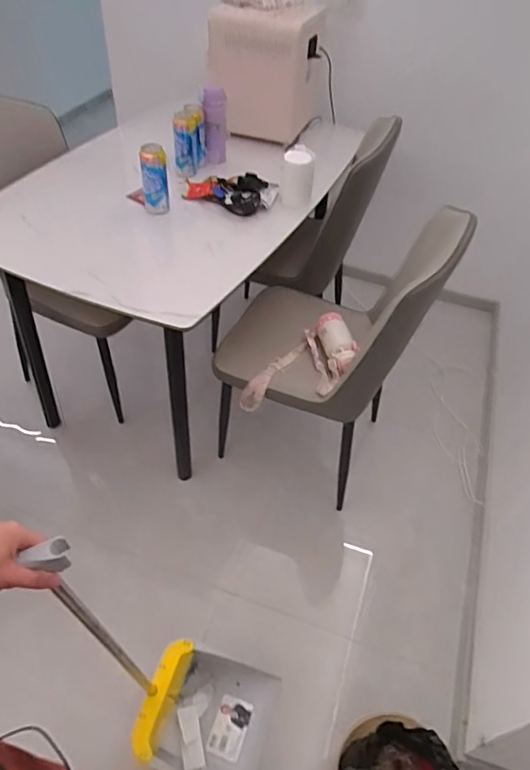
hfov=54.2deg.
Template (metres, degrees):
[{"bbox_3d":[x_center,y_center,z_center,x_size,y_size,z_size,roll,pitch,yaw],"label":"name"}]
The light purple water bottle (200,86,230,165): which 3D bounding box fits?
[{"bbox_3d":[-0.140,-0.725,1.462,0.061,0.224,0.070,3,48,1],"label":"light purple water bottle"}]

